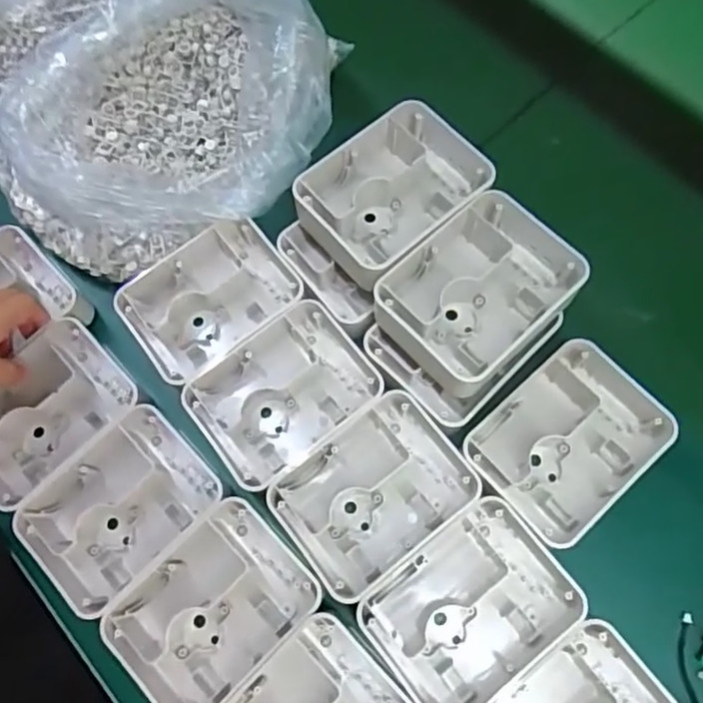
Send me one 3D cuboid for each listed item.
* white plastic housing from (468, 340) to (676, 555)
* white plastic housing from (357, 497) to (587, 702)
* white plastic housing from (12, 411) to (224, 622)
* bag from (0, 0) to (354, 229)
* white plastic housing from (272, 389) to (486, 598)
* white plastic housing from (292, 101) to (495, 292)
[{"bbox_3d":[0.156,0.063,0.467,0.134,0.037,0.104,-42,75,-11],"label":"white plastic housing"},{"bbox_3d":[0.082,0.174,0.435,0.134,0.034,0.095,-37,74,-10],"label":"white plastic housing"},{"bbox_3d":[-0.168,0.114,0.469,0.129,0.034,0.100,-42,75,-11],"label":"white plastic housing"},{"bbox_3d":[-0.162,-0.203,0.545,0.277,0.094,0.252,11,72,6],"label":"bag"},{"bbox_3d":[0.015,0.103,0.463,0.126,0.034,0.100,-37,74,-10],"label":"white plastic housing"},{"bbox_3d":[0.031,-0.122,0.492,0.133,0.047,0.104,-40,74,-11],"label":"white plastic housing"}]

